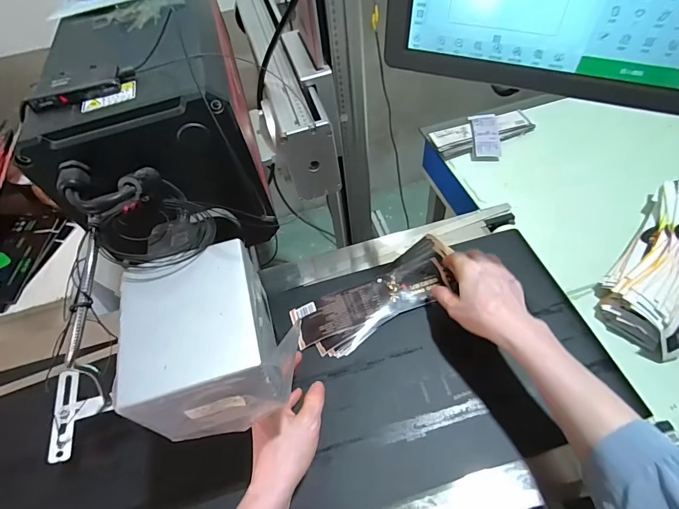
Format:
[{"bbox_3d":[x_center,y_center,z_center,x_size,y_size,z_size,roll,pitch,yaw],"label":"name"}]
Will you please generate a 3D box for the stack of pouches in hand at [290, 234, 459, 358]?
[{"bbox_3d":[0.060,0.059,0.554,0.254,0.014,0.091,-30,59,-13],"label":"stack of pouches in hand"}]

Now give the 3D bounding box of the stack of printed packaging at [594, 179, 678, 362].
[{"bbox_3d":[0.568,-0.008,0.637,0.137,0.075,0.383,35,64,27],"label":"stack of printed packaging"}]

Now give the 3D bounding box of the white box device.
[{"bbox_3d":[-0.097,0.067,0.306,0.111,0.087,0.118,-13,56,-5],"label":"white box device"}]

